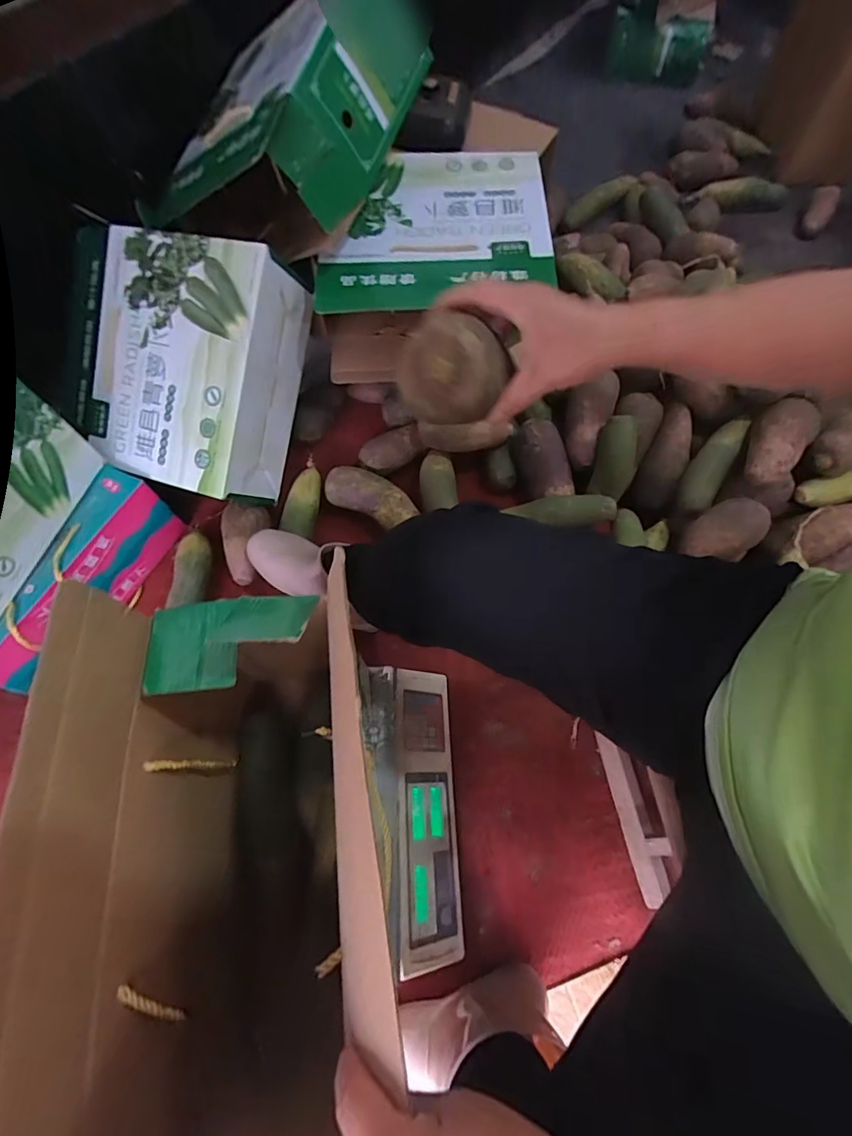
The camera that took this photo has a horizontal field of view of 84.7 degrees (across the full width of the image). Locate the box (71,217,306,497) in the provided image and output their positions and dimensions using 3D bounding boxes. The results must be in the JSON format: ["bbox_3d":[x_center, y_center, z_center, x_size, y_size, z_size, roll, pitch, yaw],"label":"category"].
[{"bbox_3d":[-0.398,-0.322,0.749,0.368,0.133,0.346,18,100,11],"label":"box"}]

